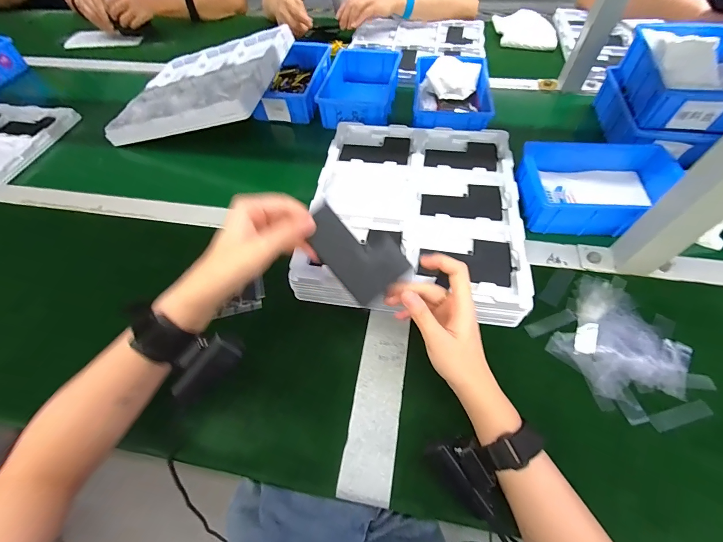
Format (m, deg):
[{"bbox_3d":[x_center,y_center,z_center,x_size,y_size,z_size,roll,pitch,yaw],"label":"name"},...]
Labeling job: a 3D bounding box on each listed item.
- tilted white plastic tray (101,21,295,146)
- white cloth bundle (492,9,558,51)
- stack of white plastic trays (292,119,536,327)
[{"bbox_3d":[-0.304,-0.364,0.613,0.311,0.029,0.280,1,58,20],"label":"tilted white plastic tray"},{"bbox_3d":[0.400,-0.597,0.786,0.128,0.023,0.186,4,58,5],"label":"white cloth bundle"},{"bbox_3d":[0.074,-0.086,0.452,0.279,0.051,0.328,8,58,7],"label":"stack of white plastic trays"}]

